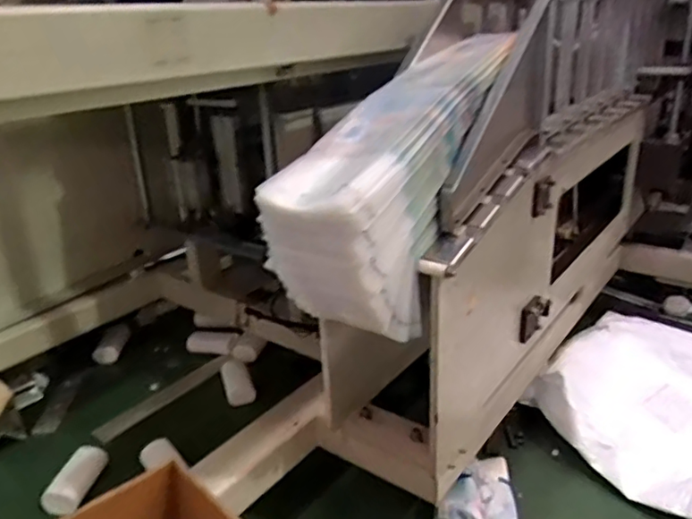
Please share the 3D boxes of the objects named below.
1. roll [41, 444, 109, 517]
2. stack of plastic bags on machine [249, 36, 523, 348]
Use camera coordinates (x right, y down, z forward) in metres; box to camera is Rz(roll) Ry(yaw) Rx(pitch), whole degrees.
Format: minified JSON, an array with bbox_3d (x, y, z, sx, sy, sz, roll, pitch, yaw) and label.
[{"bbox_3d":[-0.514,0.416,1.118,0.072,0.057,0.143,7,40,21],"label":"roll"},{"bbox_3d":[0.096,-0.154,0.806,0.158,0.222,0.510,15,58,36],"label":"stack of plastic bags on machine"}]

